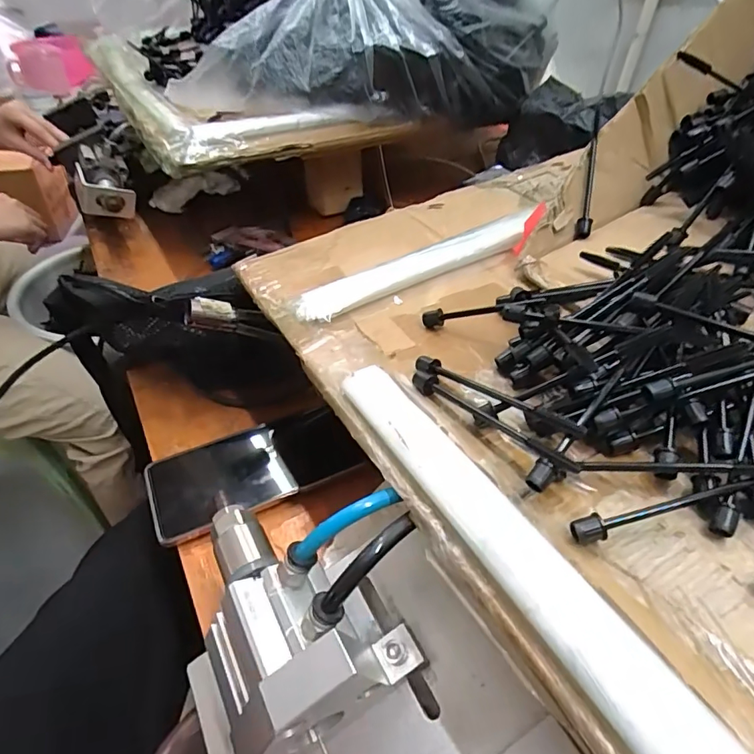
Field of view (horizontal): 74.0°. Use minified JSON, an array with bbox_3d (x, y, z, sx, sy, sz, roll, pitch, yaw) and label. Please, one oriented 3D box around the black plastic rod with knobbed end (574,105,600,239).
[{"bbox_3d":[0.157,-0.150,0.367,0.011,0.010,0.100,8,86,14],"label":"black plastic rod with knobbed end"}]

